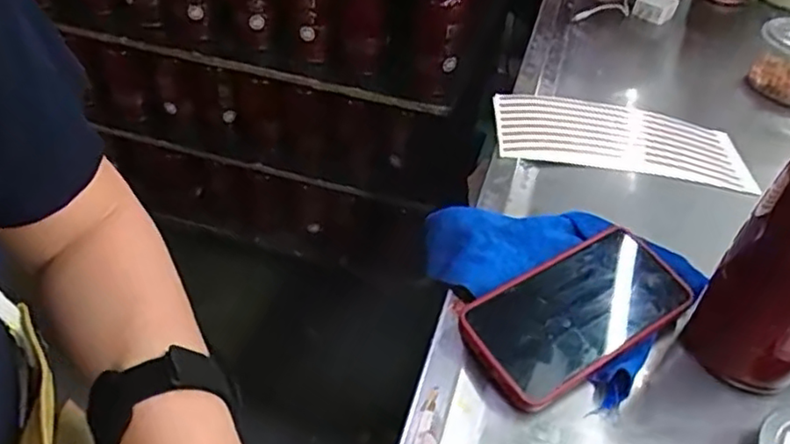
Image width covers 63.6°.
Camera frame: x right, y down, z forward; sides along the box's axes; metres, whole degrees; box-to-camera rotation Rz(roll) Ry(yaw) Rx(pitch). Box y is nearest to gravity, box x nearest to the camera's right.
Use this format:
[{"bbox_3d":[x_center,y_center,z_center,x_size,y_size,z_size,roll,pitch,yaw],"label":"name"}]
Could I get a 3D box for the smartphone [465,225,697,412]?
[{"bbox_3d":[0.128,0.061,0.450,0.167,0.015,0.081,-23,60,-28],"label":"smartphone"}]

